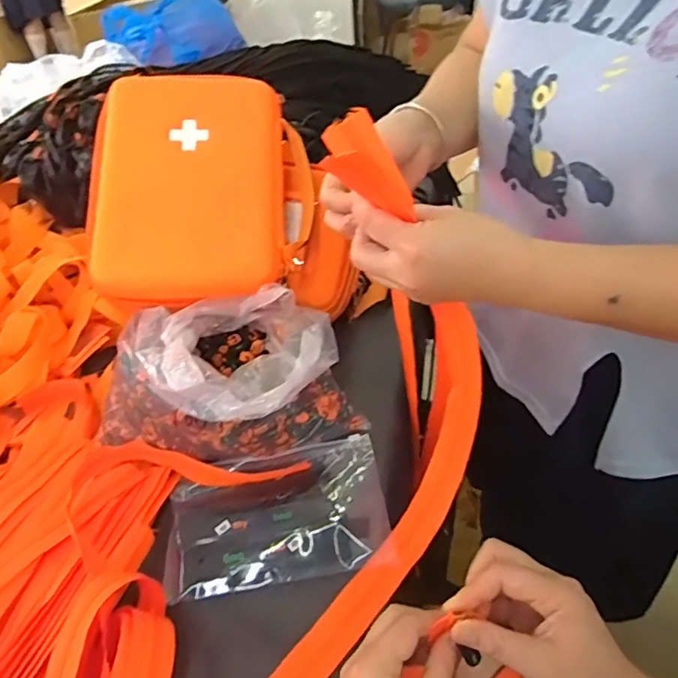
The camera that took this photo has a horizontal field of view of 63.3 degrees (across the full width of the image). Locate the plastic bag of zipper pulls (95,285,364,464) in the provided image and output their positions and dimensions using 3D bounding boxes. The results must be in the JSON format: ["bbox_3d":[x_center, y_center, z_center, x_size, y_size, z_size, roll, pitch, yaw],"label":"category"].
[{"bbox_3d":[-0.109,0.042,0.525,0.214,0.154,0.179,-35,51,-26],"label":"plastic bag of zipper pulls"}]

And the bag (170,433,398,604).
[{"bbox_3d":[-0.054,0.158,0.498,0.196,0.020,0.124,-14,45,-7],"label":"bag"}]

